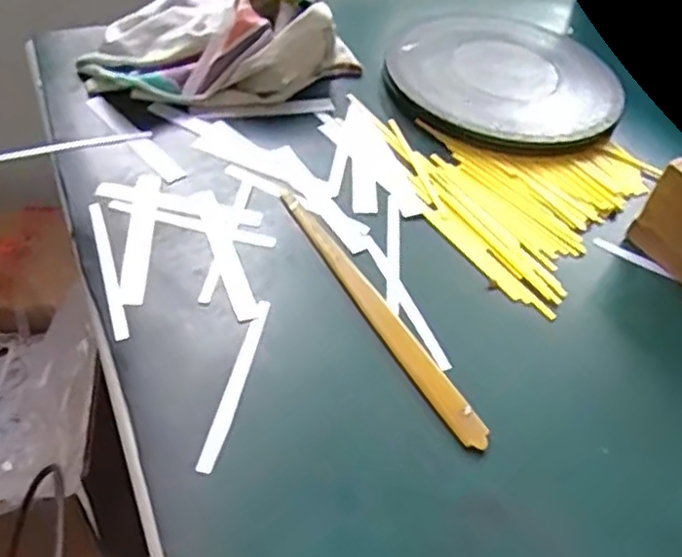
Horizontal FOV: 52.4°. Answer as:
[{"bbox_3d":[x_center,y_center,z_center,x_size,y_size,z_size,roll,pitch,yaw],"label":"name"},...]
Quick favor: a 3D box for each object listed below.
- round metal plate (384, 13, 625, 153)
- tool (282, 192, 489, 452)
[{"bbox_3d":[0.142,-0.187,0.601,0.189,0.016,0.225,13,48,2],"label":"round metal plate"},{"bbox_3d":[0.019,0.016,0.421,0.020,0.005,0.210,-20,55,-24],"label":"tool"}]

